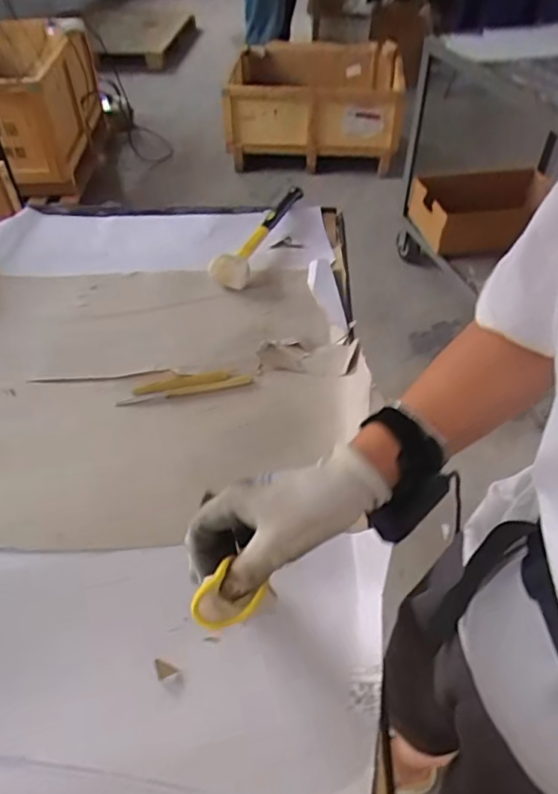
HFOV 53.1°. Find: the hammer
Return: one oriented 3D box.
[{"bbox_3d":[-0.023,-0.284,0.961,0.061,0.048,0.292,20,51,19],"label":"hammer"}]

